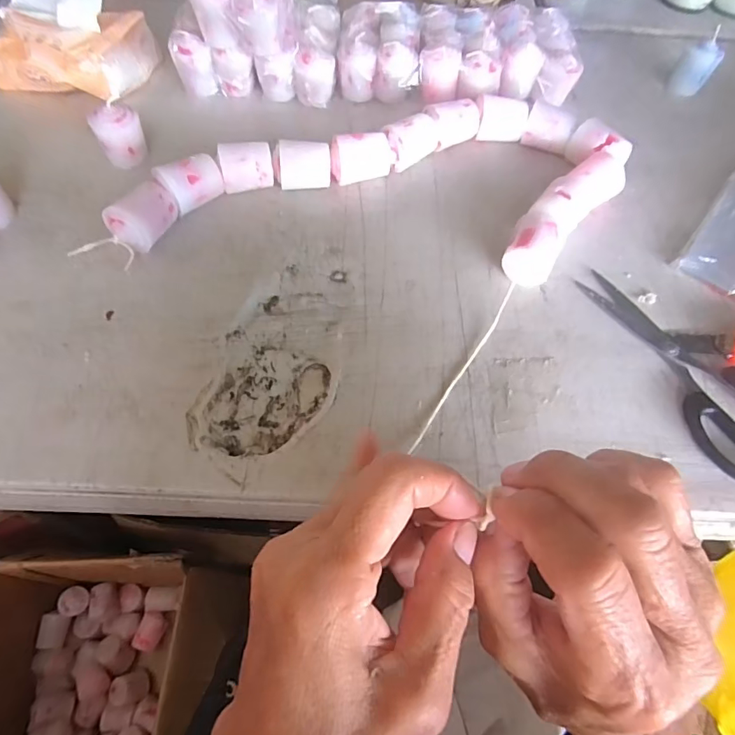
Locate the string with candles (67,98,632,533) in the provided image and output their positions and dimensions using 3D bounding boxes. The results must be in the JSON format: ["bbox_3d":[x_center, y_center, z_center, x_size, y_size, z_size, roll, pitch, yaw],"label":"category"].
[{"bbox_3d":[0.027,-0.132,0.382,0.268,0.047,0.352,38,64,21],"label":"string with candles"}]

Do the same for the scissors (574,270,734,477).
[{"bbox_3d":[0.221,-0.007,0.330,0.076,0.008,0.166,-21,62,-15],"label":"scissors"}]

